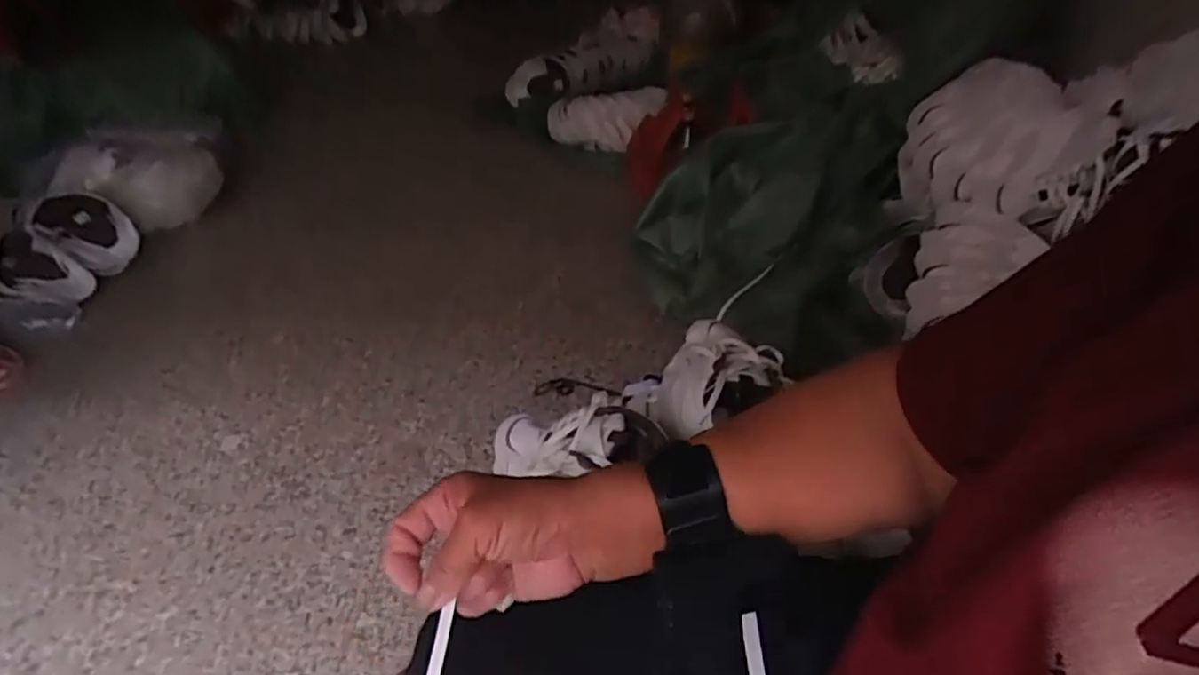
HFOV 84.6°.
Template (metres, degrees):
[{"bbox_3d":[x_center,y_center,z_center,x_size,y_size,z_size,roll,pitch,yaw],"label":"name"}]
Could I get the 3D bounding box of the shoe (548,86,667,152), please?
[{"bbox_3d":[0.017,-0.547,1.662,0.310,0.127,0.143,-1,41,25],"label":"shoe"}]

